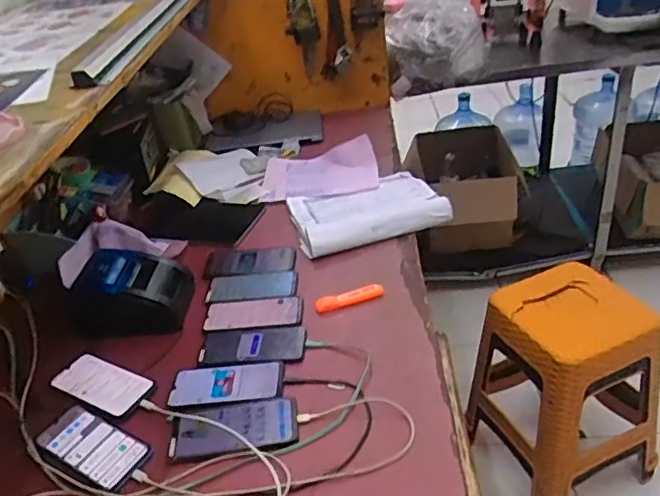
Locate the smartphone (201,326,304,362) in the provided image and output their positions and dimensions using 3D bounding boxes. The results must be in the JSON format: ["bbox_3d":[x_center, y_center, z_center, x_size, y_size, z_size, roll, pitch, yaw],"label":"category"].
[{"bbox_3d":[-0.121,0.152,0.920,0.164,0.006,0.072,-4,34,7],"label":"smartphone"}]

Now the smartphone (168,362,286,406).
[{"bbox_3d":[-0.151,0.197,0.861,0.163,0.004,0.078,-5,34,6],"label":"smartphone"}]

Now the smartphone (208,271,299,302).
[{"bbox_3d":[-0.139,0.067,1.061,0.156,0.008,0.077,-3,33,-5],"label":"smartphone"}]

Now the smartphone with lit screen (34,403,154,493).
[{"bbox_3d":[-0.320,0.263,0.787,0.167,0.009,0.073,14,39,30],"label":"smartphone with lit screen"}]

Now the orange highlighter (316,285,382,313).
[{"bbox_3d":[0.034,0.085,0.997,0.120,0.016,0.025,-18,35,-15],"label":"orange highlighter"}]

